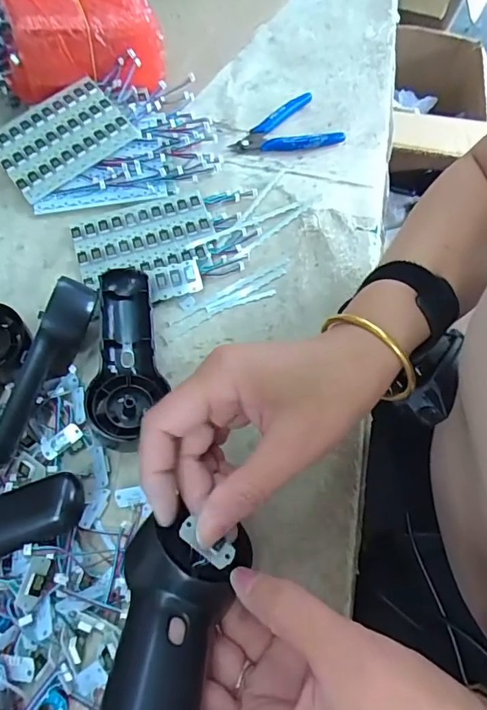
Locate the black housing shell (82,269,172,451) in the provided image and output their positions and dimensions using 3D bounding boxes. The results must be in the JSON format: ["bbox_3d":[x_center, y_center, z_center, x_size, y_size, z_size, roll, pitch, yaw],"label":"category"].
[{"bbox_3d":[-0.092,0.001,0.392,0.053,0.029,0.145,-4,63,-5],"label":"black housing shell"}]

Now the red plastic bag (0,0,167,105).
[{"bbox_3d":[-0.166,-0.342,0.517,0.154,0.074,0.120,-9,64,-8],"label":"red plastic bag"}]

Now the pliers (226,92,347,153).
[{"bbox_3d":[0.043,-0.235,0.526,0.109,0.014,0.075,-26,67,-16],"label":"pliers"}]

